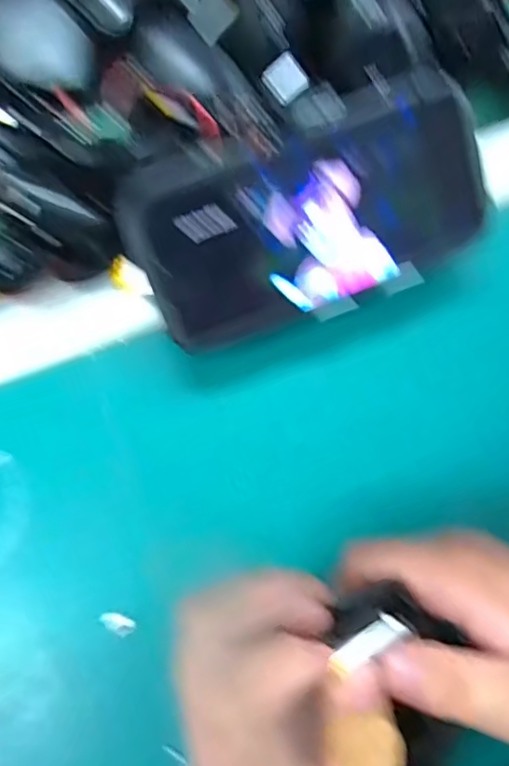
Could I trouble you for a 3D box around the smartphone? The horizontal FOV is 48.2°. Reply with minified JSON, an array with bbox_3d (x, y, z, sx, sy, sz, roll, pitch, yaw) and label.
[{"bbox_3d":[0.029,-0.080,0.278,0.170,0.011,0.091,-20,108,-4],"label":"smartphone"}]

